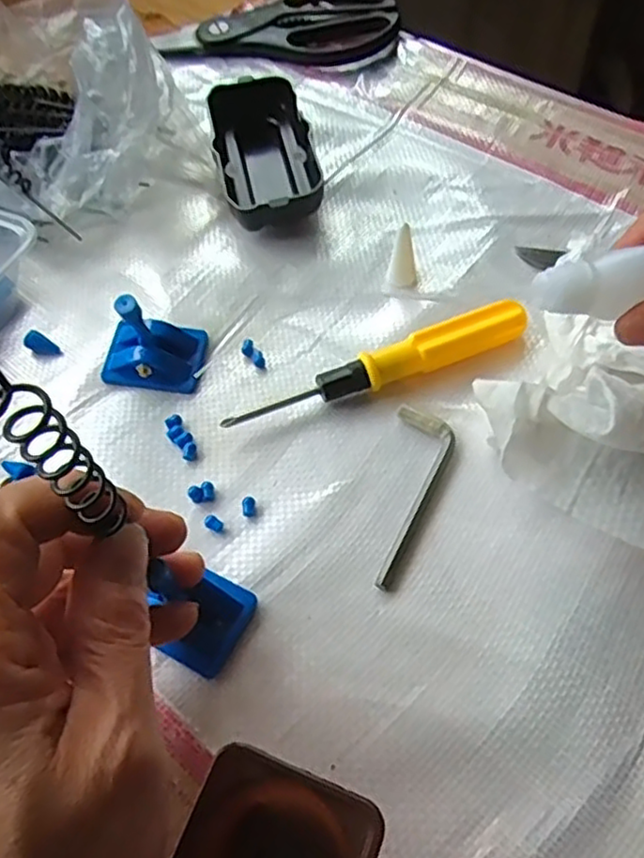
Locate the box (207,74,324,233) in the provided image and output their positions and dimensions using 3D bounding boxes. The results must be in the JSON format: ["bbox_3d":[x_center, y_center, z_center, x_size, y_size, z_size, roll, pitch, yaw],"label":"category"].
[{"bbox_3d":[-0.033,-0.156,0.382,0.052,0.026,0.101,-13,57,-4],"label":"box"}]

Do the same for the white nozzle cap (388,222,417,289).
[{"bbox_3d":[0.040,-0.084,0.333,0.013,0.029,0.010,2,58,6],"label":"white nozzle cap"}]

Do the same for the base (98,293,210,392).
[{"bbox_3d":[-0.081,-0.043,0.307,0.045,0.044,0.032,4,58,7],"label":"base"}]

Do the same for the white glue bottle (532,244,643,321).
[{"bbox_3d":[0.106,-0.050,0.228,0.067,0.018,0.014,-9,57,6],"label":"white glue bottle"}]

